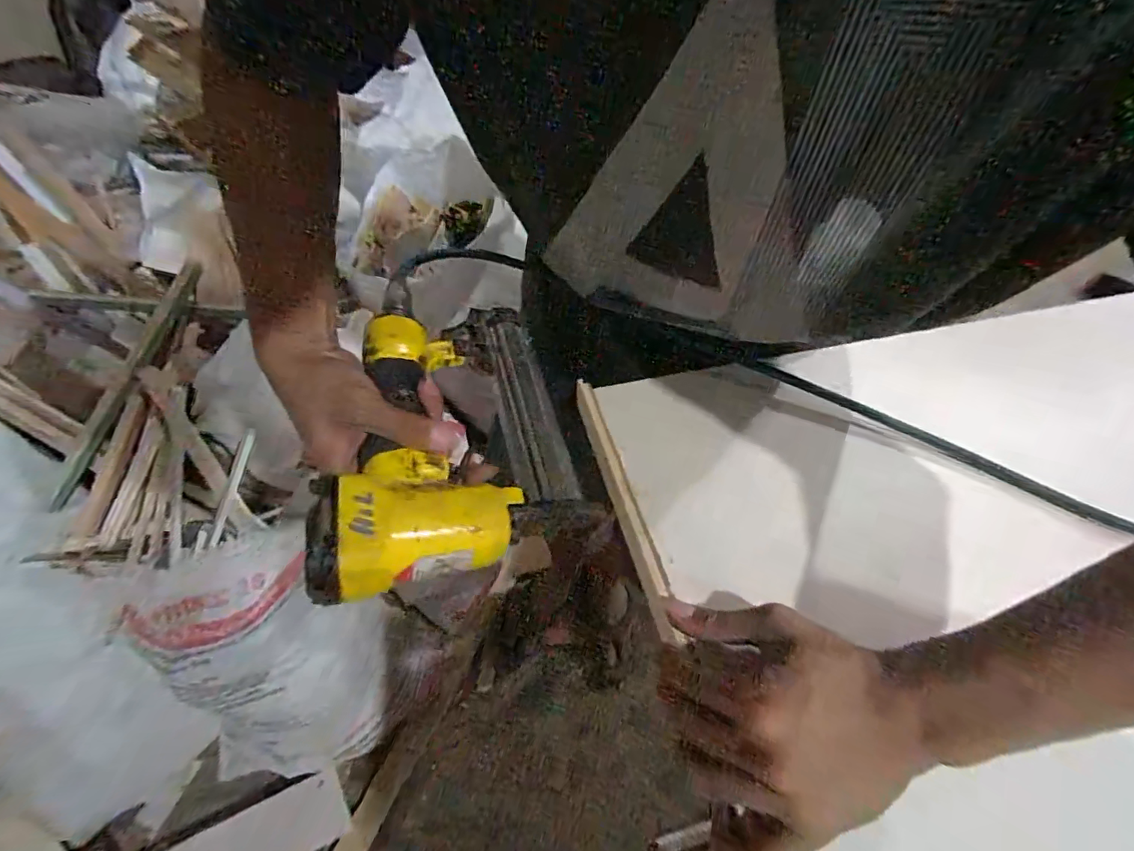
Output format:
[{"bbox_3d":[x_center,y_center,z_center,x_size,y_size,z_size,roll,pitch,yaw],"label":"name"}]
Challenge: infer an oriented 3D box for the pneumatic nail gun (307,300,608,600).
[{"bbox_3d":[-0.072,-0.009,0.337,0.147,0.058,0.235,-4,50,-9],"label":"pneumatic nail gun"}]

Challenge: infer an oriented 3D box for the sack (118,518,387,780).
[{"bbox_3d":[-0.467,0.363,0.793,0.298,0.467,0.143,-25,31,-24],"label":"sack"}]

